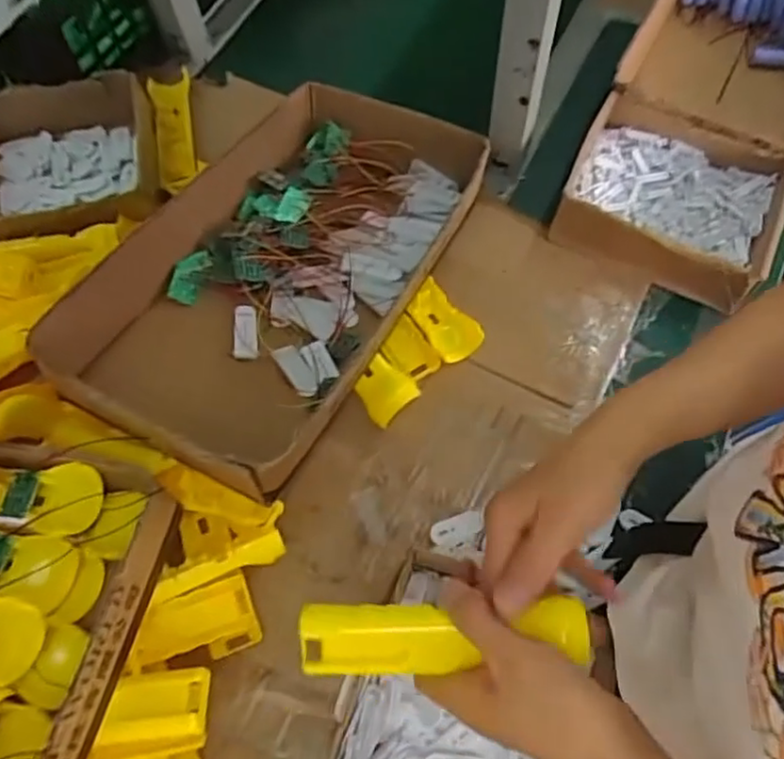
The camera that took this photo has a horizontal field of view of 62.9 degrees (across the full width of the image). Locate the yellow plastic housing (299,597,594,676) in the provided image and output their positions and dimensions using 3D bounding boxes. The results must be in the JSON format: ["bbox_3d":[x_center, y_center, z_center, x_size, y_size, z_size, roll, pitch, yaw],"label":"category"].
[{"bbox_3d":[0.029,0.146,0.367,0.163,0.021,0.037,-5,67,6],"label":"yellow plastic housing"}]

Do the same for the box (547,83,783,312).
[{"bbox_3d":[0.296,-0.190,0.681,0.214,0.070,0.168,23,70,11],"label":"box"}]

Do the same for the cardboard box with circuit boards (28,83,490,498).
[{"bbox_3d":[-0.091,-0.117,0.587,0.235,0.120,0.411,24,70,12],"label":"cardboard box with circuit boards"}]

